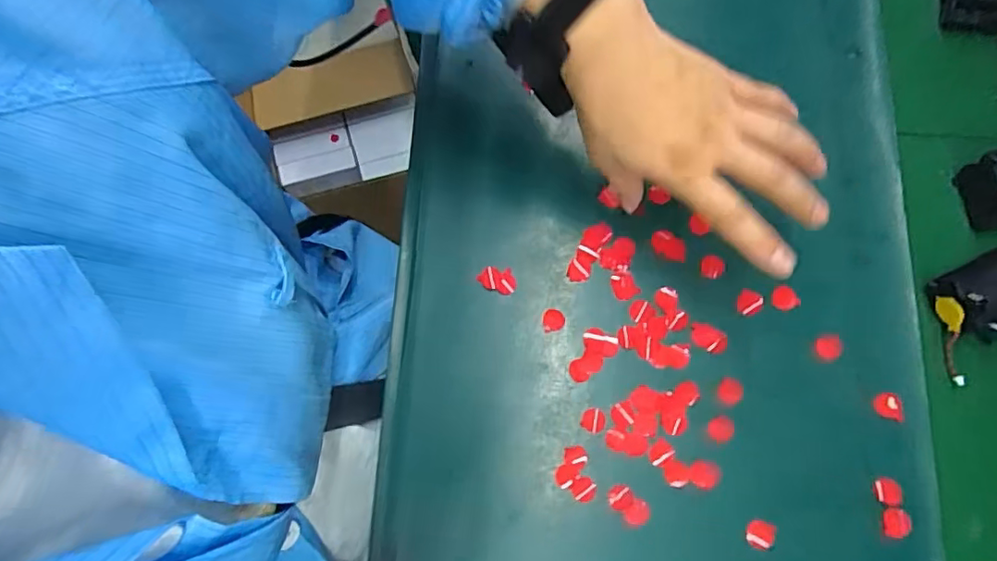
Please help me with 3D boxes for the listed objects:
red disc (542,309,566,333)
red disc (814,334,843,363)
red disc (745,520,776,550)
[{"bbox_3d":[0.039,0.027,0.394,0.015,0.004,0.016,0,77,0],"label":"red disc"},{"bbox_3d":[0.223,0.045,0.380,0.020,0.004,0.017,-9,77,-2],"label":"red disc"},{"bbox_3d":[0.164,0.159,0.352,0.017,0.004,0.017,0,77,0],"label":"red disc"}]

